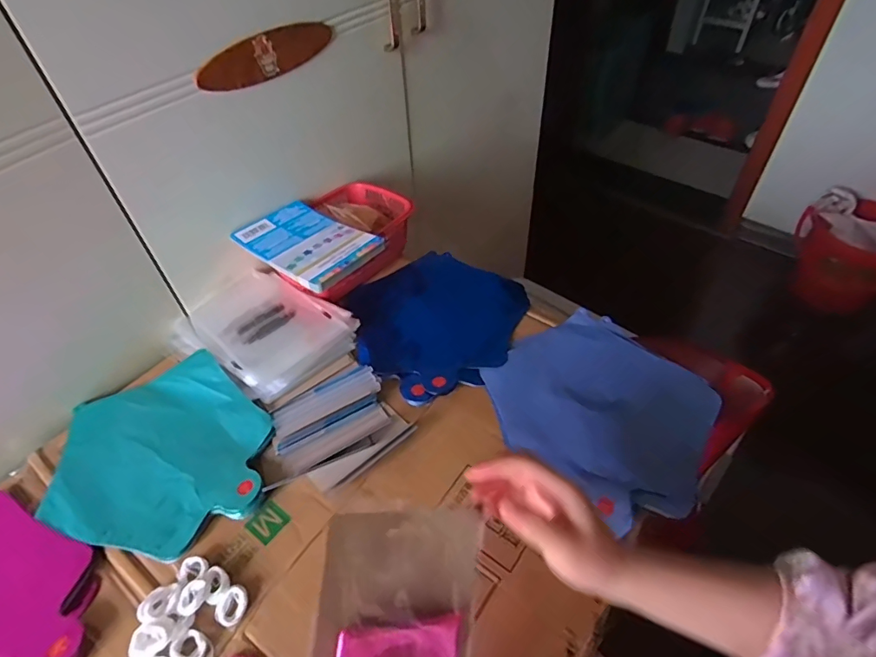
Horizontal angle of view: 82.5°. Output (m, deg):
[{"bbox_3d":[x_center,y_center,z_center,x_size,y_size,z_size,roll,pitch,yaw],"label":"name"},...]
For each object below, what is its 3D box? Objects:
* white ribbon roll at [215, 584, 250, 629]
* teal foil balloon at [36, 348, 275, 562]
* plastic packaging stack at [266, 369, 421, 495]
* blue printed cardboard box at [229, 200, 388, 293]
[{"bbox_3d":[-0.175,0.237,0.426,0.023,0.012,0.029,24,53,24],"label":"white ribbon roll"},{"bbox_3d":[-0.296,0.129,0.530,0.207,0.016,0.233,-29,52,-22],"label":"teal foil balloon"},{"bbox_3d":[-0.109,0.105,0.535,0.134,0.026,0.111,-29,52,-22],"label":"plastic packaging stack"},{"bbox_3d":[-0.169,-0.114,0.640,0.182,0.019,0.114,32,56,29],"label":"blue printed cardboard box"}]

